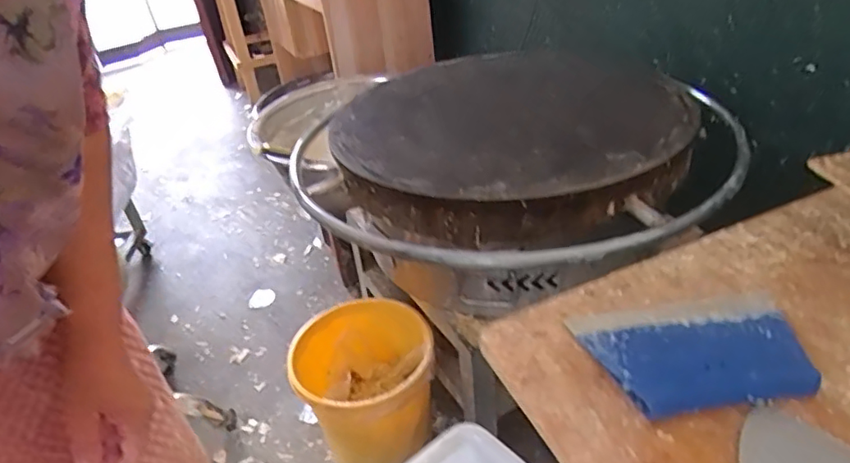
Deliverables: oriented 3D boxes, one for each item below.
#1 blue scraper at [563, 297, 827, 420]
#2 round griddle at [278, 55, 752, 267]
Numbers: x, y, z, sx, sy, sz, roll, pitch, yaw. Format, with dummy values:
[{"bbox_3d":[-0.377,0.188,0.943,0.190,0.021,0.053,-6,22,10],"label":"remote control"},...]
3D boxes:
[{"bbox_3d":[0.231,0.098,0.498,0.177,0.014,0.122,-8,33,-1],"label":"blue scraper"},{"bbox_3d":[0.157,-0.148,0.918,0.592,0.099,0.657,12,38,27],"label":"round griddle"}]

